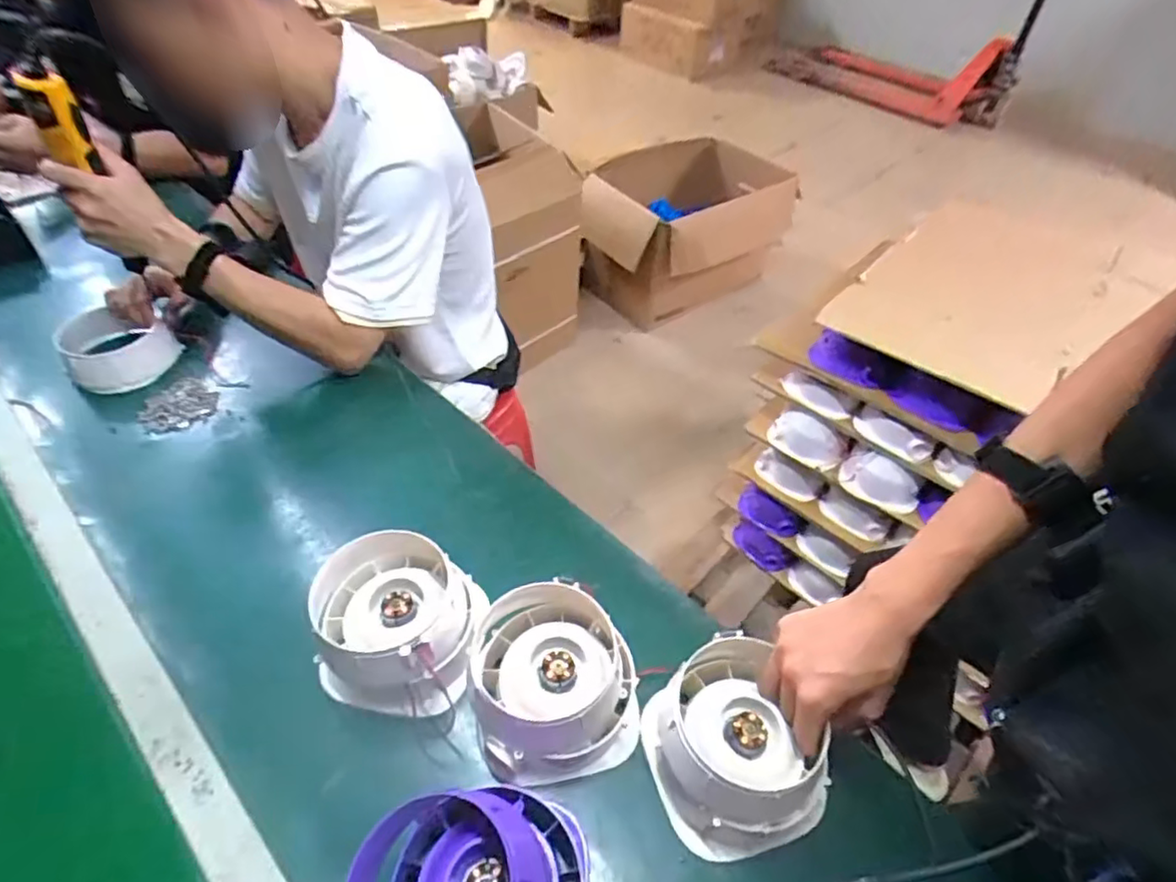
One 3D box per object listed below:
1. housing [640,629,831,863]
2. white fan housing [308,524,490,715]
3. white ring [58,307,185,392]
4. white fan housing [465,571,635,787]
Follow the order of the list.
[{"bbox_3d":[0.111,0.238,0.500,0.116,0.079,0.146,-12,48,-13],"label":"housing"},{"bbox_3d":[-0.177,0.157,0.564,0.153,0.088,0.143,3,46,-3],"label":"white fan housing"},{"bbox_3d":[-0.609,-0.124,0.809,0.120,0.060,0.120,3,46,-3],"label":"white ring"},{"bbox_3d":[-0.030,0.203,0.542,0.130,0.065,0.149,-6,47,-11],"label":"white fan housing"}]

